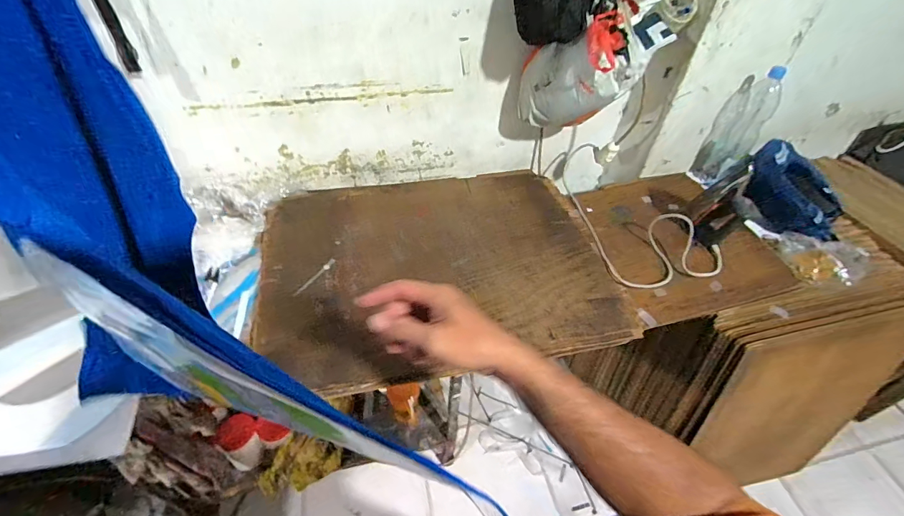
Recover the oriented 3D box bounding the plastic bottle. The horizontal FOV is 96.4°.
[{"bbox_3d":[0.798,-0.355,1.126,0.116,0.321,0.111,30,52,24],"label":"plastic bottle"}]

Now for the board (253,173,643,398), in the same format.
[{"bbox_3d":[-0.044,-0.001,0.974,0.790,0.035,0.595,-9,50,-9],"label":"board"}]

